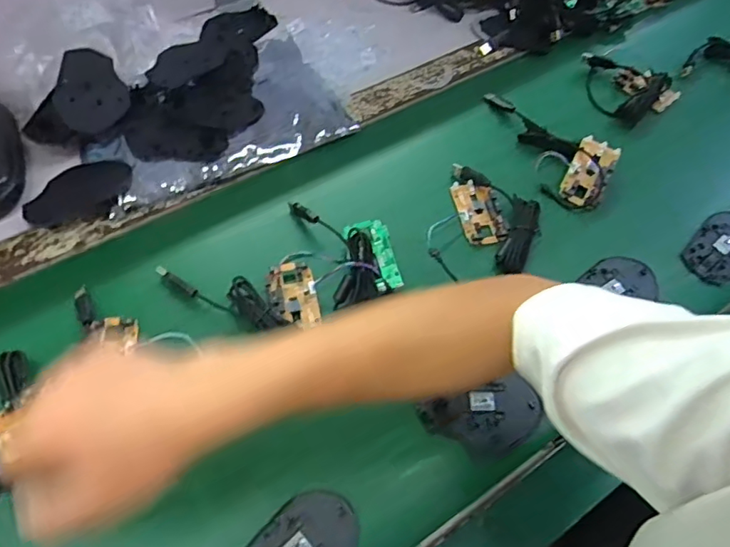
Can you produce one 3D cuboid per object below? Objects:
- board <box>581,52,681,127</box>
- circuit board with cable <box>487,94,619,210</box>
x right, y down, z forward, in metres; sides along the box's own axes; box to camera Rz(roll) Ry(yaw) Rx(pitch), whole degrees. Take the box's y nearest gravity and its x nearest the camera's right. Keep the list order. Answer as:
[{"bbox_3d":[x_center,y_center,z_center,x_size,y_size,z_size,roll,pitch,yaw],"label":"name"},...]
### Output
[{"bbox_3d":[0.328,-0.231,0.705,0.121,0.026,0.106,25,61,11],"label":"board"},{"bbox_3d":[0.200,-0.146,0.637,0.177,0.030,0.087,36,64,16],"label":"circuit board with cable"}]

